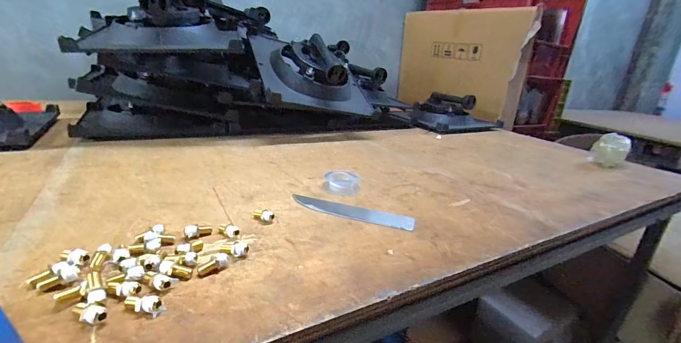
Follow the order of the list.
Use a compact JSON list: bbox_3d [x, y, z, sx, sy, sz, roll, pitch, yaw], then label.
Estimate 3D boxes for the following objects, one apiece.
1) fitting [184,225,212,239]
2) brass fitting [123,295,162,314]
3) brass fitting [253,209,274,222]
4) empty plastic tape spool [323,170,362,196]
[{"bbox_3d":[-0.158,0.066,0.370,0.030,0.012,0.009,5,14,-46],"label":"fitting"},{"bbox_3d":[-0.155,0.103,0.260,0.028,0.014,0.012,7,20,2],"label":"brass fitting"},{"bbox_3d":[-0.097,0.055,0.416,0.032,0.013,0.010,3,15,34],"label":"brass fitting"},{"bbox_3d":[0.002,0.018,0.541,0.060,0.022,0.053,7,20,5],"label":"empty plastic tape spool"}]

